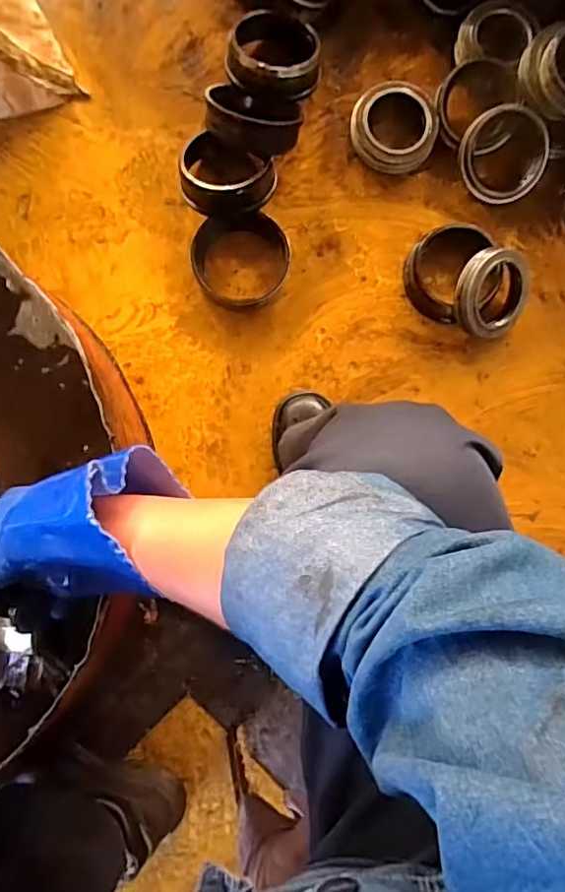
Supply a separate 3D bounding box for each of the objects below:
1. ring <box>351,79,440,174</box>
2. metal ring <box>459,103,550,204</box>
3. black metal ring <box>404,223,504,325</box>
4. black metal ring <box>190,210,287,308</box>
[{"bbox_3d":[0.148,-0.423,0.748,0.110,0.033,0.107,0,87,-2],"label":"ring"},{"bbox_3d":[0.290,-0.378,0.736,0.111,0.018,0.114,0,114,0],"label":"metal ring"},{"bbox_3d":[0.221,-0.226,0.735,0.113,0.035,0.116,0,87,-2],"label":"black metal ring"},{"bbox_3d":[-0.055,-0.245,0.750,0.128,0.031,0.116,-2,87,-2],"label":"black metal ring"}]

